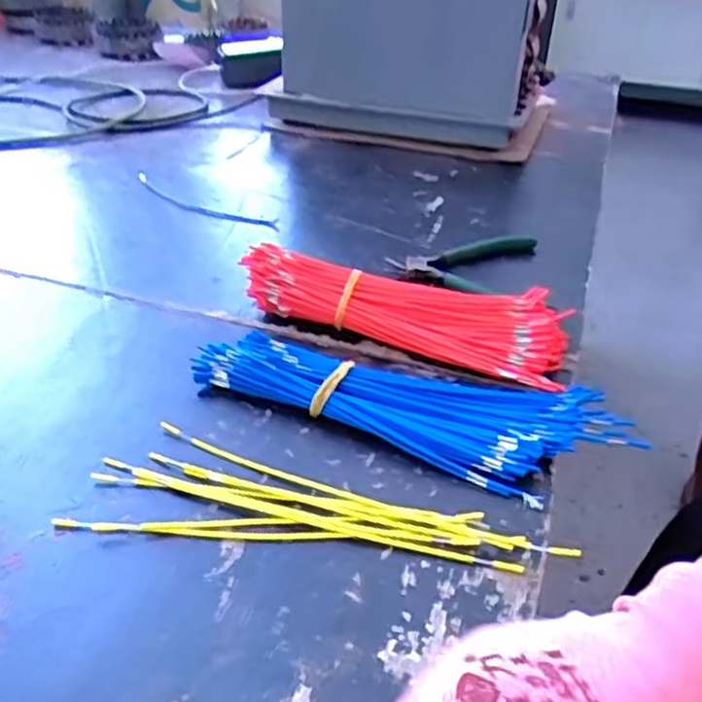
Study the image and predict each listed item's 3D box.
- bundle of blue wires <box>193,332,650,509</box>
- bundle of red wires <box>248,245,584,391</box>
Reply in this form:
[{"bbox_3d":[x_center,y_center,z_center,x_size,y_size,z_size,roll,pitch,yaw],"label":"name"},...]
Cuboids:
[{"bbox_3d":[0.032,0.040,0.475,0.283,0.026,0.095,9,36,8],"label":"bundle of blue wires"},{"bbox_3d":[0.040,-0.032,0.563,0.253,0.045,0.076,15,37,17],"label":"bundle of red wires"}]

